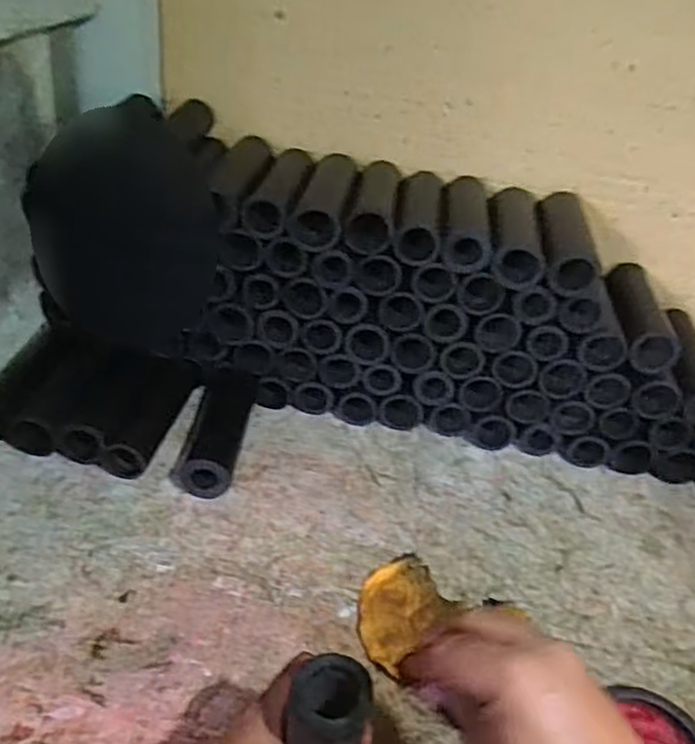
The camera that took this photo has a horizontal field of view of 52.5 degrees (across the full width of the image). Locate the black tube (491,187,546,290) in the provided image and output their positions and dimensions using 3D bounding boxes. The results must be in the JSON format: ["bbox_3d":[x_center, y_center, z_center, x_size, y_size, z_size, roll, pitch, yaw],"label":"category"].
[{"bbox_3d":[0.199,-0.167,0.850,0.056,0.050,0.194,10,33,3],"label":"black tube"}]

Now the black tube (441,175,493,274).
[{"bbox_3d":[0.142,-0.182,0.851,0.051,0.048,0.190,9,33,2],"label":"black tube"}]

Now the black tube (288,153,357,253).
[{"bbox_3d":[-0.026,-0.209,0.856,0.057,0.056,0.186,9,33,2],"label":"black tube"}]

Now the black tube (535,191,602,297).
[{"bbox_3d":[0.258,-0.157,0.841,0.063,0.053,0.185,10,33,3],"label":"black tube"}]

